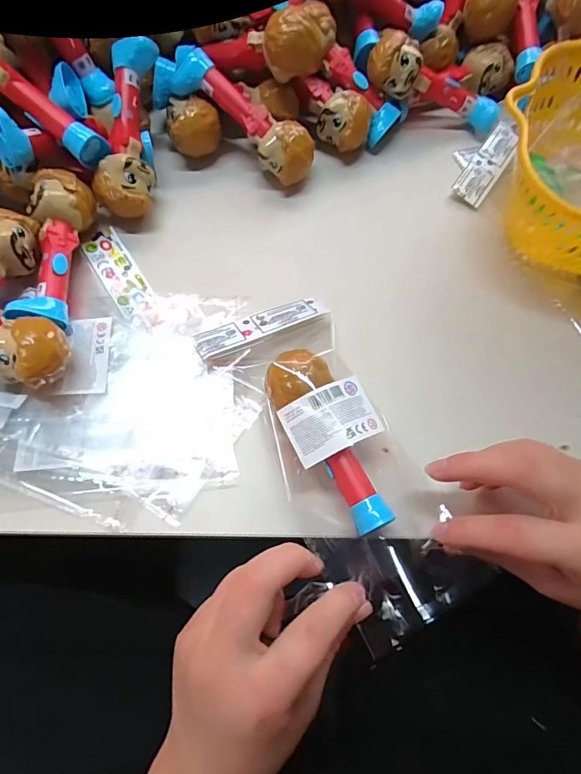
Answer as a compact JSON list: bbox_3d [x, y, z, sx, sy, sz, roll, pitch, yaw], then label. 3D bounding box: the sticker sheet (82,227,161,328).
[{"bbox_3d":[-0.130,-0.084,0.341,0.028,0.004,0.096,-30,72,-14],"label":"sticker sheet"}]

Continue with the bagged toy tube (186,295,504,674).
[{"bbox_3d":[0.020,0.031,0.280,0.095,0.044,0.215,-25,72,-13],"label":"bagged toy tube"}]

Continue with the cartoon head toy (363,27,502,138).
[{"bbox_3d":[0.129,-0.271,0.397,0.130,0.042,0.042,10,66,-19],"label":"cartoon head toy"}]

